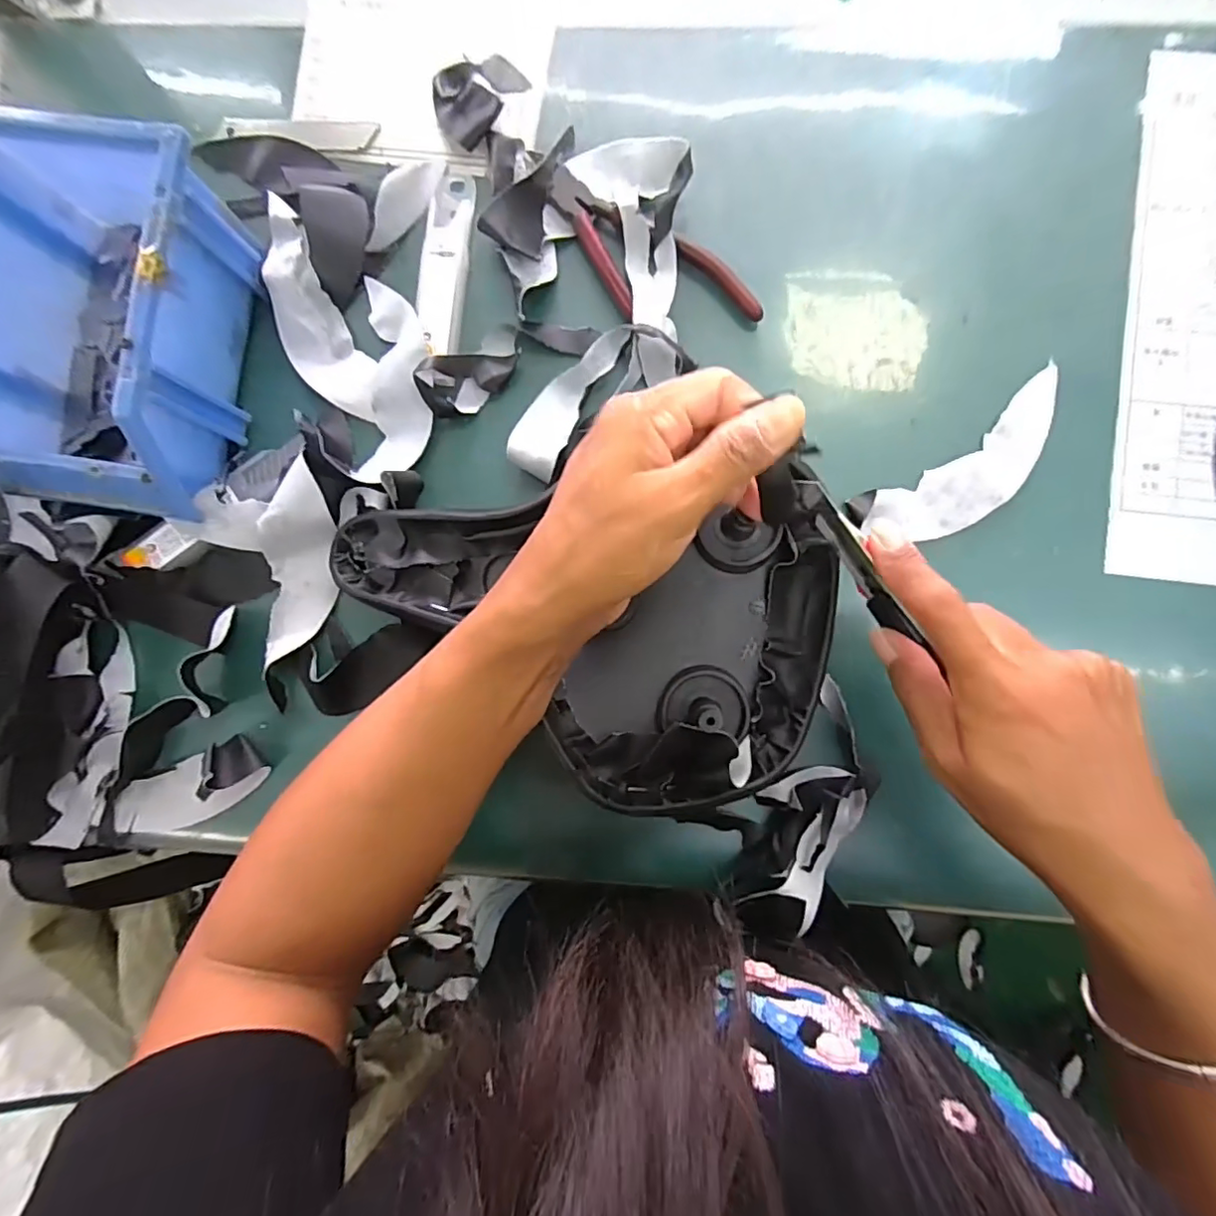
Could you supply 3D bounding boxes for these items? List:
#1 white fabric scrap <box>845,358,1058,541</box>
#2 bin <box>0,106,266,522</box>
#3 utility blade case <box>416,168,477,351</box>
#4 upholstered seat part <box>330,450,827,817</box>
[{"bbox_3d":[0.200,-0.075,0.314,0.134,0.004,0.047,-35,83,0],"label":"white fabric scrap"},{"bbox_3d":[-0.264,-0.143,0.300,0.120,0.074,0.172,11,87,3],"label":"bin"},{"bbox_3d":[-0.093,-0.200,0.328,0.025,0.010,0.112,5,87,3],"label":"utility blade case"},{"bbox_3d":[-0.002,0.016,0.269,0.260,0.040,0.148,-5,86,2],"label":"upholstered seat part"}]

